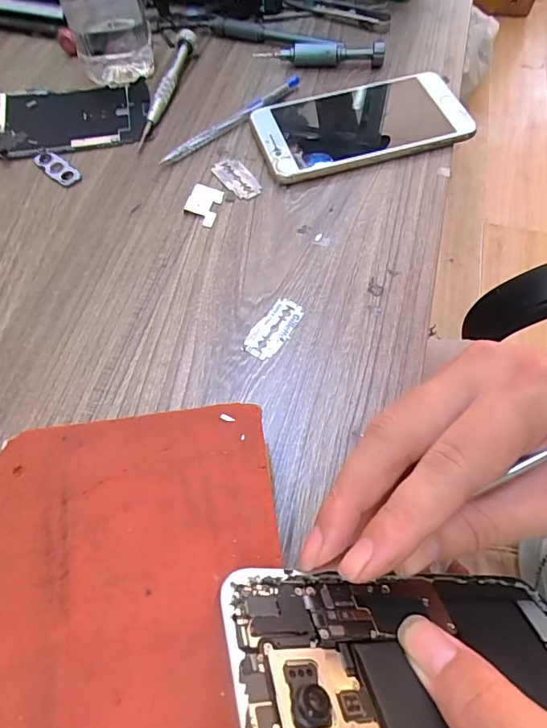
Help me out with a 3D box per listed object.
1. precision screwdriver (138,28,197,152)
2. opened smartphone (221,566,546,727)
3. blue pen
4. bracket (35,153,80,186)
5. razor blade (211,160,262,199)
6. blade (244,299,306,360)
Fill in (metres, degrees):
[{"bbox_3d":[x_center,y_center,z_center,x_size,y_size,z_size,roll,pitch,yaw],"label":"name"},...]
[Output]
[{"bbox_3d":[-0.084,-0.223,0.372,0.015,0.019,0.127,9,63,5],"label":"precision screwdriver"},{"bbox_3d":[0.059,0.108,0.165,0.157,0.006,0.075,14,28,-25],"label":"opened smartphone"},{"bbox_3d":[-0.029,-0.186,0.357,0.135,0.011,0.011,-39,68,-18],"label":"blue pen"},{"bbox_3d":[-0.159,-0.144,0.340,0.044,0.004,0.015,35,68,17],"label":"bracket"},{"bbox_3d":[-0.026,-0.133,0.331,0.019,0.004,0.043,-33,67,-15],"label":"razor blade"},{"bbox_3d":[0.001,-0.022,0.274,0.020,0.004,0.041,31,67,16],"label":"blade"}]

